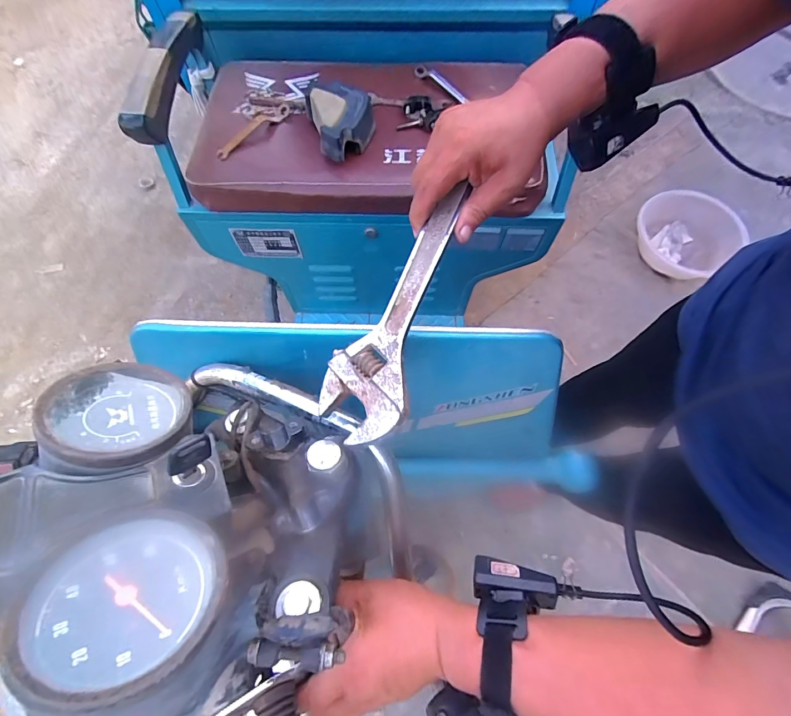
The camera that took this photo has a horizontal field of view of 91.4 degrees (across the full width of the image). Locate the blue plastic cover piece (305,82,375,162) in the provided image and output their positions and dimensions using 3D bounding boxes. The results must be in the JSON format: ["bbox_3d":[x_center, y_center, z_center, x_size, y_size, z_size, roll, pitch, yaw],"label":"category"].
[{"bbox_3d":[-0.084,-0.397,0.642,0.104,0.053,0.136,-18,68,-7],"label":"blue plastic cover piece"}]

